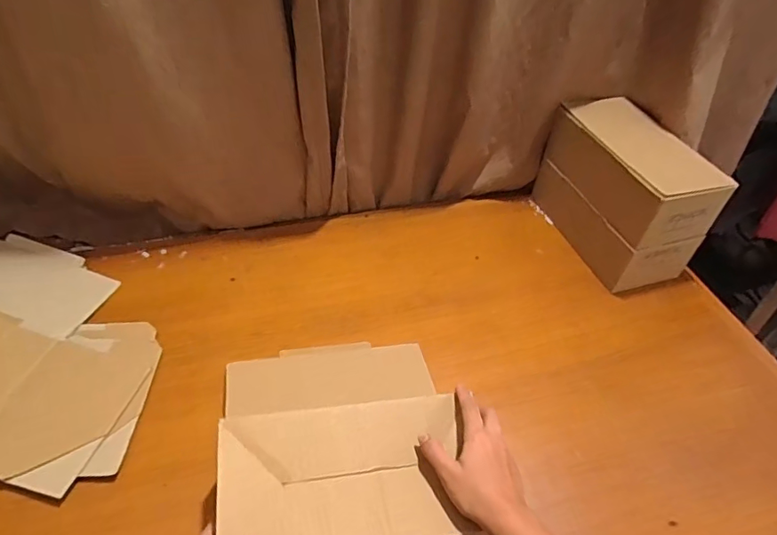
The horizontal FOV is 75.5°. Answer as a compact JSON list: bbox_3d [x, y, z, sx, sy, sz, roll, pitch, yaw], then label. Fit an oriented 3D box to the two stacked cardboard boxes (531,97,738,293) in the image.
[{"bbox_3d":[0.396,-0.129,0.871,0.139,0.219,0.277,-14,49,-17],"label":"two stacked cardboard boxes"}]

